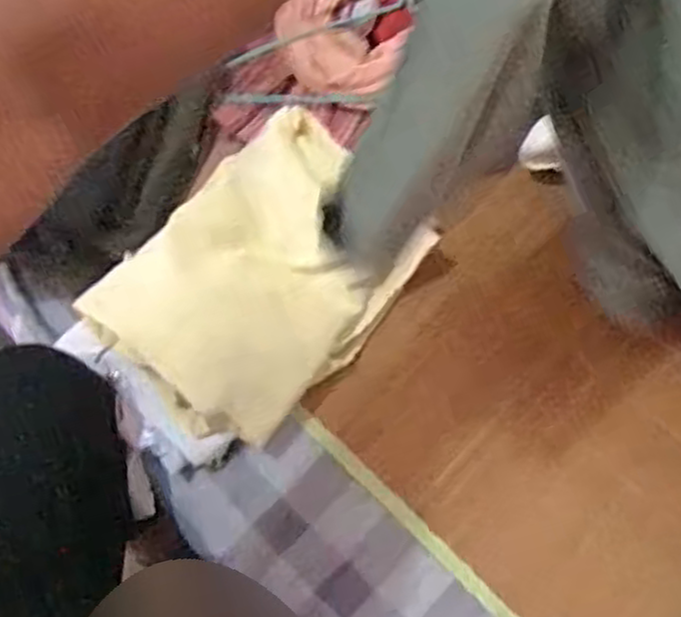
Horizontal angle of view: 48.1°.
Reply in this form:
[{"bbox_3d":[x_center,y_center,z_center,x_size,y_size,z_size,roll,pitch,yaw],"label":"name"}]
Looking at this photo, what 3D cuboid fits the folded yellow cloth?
[{"bbox_3d":[-0.060,-0.028,0.626,0.185,0.027,0.240,40,72,5],"label":"folded yellow cloth"}]

